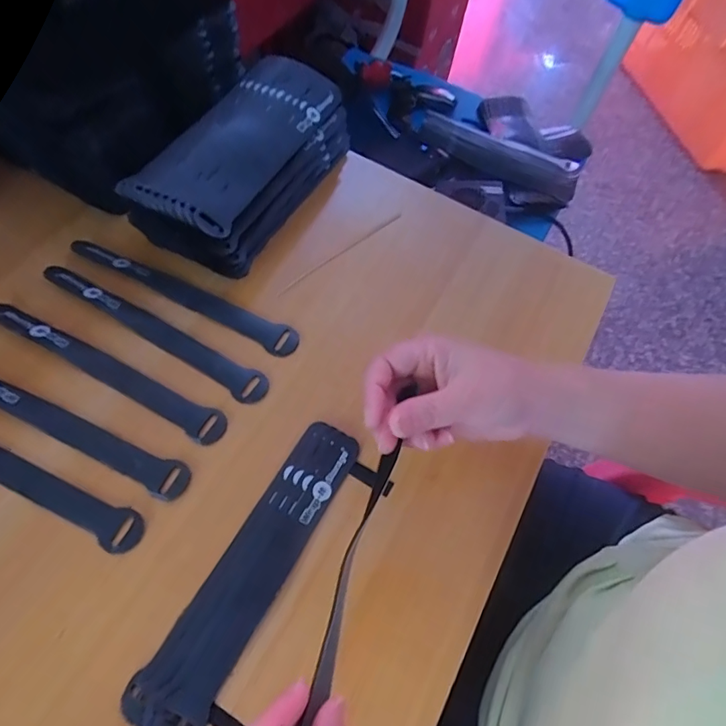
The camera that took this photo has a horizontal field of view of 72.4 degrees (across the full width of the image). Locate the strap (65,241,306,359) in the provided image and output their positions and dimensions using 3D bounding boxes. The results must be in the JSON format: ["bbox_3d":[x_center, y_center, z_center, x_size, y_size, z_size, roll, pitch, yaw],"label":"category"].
[{"bbox_3d":[-0.148,-0.058,0.408,0.212,0.004,0.023,27,64,7],"label":"strap"}]

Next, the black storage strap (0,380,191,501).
[{"bbox_3d":[-0.215,0.043,0.346,0.207,0.006,0.025,23,63,5],"label":"black storage strap"}]

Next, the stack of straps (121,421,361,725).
[{"bbox_3d":[-0.067,0.126,0.315,0.045,0.012,0.198,28,64,7],"label":"stack of straps"}]

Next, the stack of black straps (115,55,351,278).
[{"bbox_3d":[-0.099,-0.176,0.426,0.103,0.061,0.215,25,63,6],"label":"stack of black straps"}]

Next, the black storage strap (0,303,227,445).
[{"bbox_3d":[-0.190,0.004,0.360,0.204,0.006,0.024,27,64,7],"label":"black storage strap"}]

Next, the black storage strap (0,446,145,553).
[{"bbox_3d":[-0.240,0.072,0.331,0.209,0.007,0.025,23,63,5],"label":"black storage strap"}]

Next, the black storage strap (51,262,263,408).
[{"bbox_3d":[-0.160,-0.028,0.380,0.202,0.004,0.023,31,64,9],"label":"black storage strap"}]

